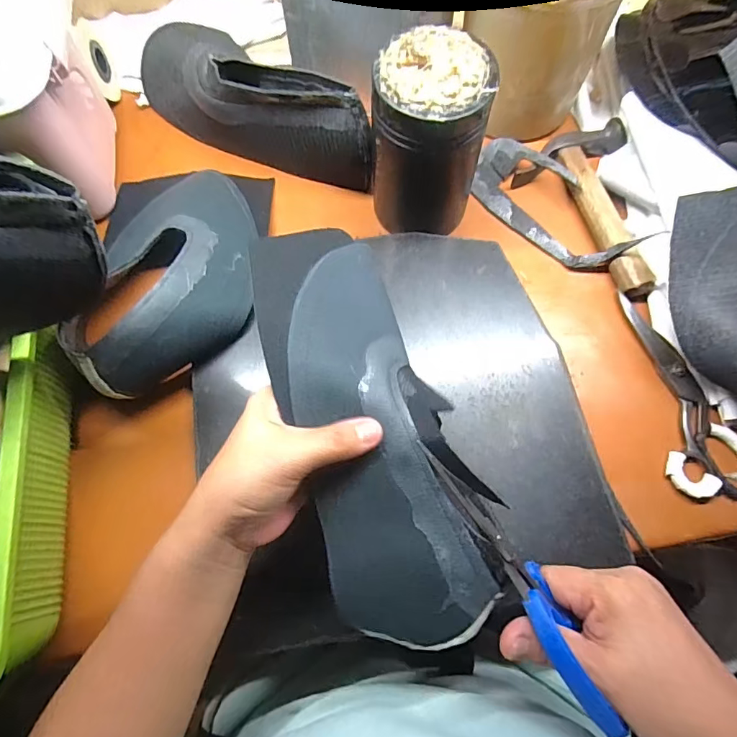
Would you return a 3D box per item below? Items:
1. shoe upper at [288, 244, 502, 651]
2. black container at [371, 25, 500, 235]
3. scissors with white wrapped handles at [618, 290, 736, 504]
[{"bbox_3d":[0.002,0.035,0.292,0.096,0.048,0.263,-13,76,-3],"label":"shoe upper"},{"bbox_3d":[0.051,-0.193,0.389,0.089,0.134,0.085,-1,69,2],"label":"black container"},{"bbox_3d":[0.273,0.018,0.389,0.067,0.010,0.179,-4,69,1],"label":"scissors with white wrapped handles"}]

